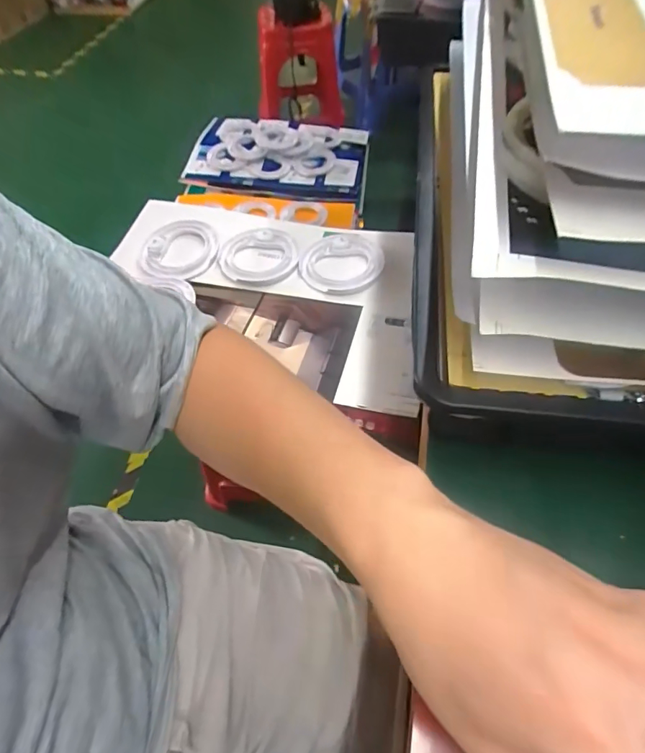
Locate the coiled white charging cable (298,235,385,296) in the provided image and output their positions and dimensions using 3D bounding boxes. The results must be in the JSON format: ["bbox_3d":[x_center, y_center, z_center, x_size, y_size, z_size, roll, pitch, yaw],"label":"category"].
[{"bbox_3d":[0.030,-0.188,0.749,0.132,0.019,0.130,4,55,5],"label":"coiled white charging cable"}]

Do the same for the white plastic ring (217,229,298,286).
[{"bbox_3d":[-0.107,-0.202,0.764,0.131,0.023,0.131,-1,54,1],"label":"white plastic ring"}]

